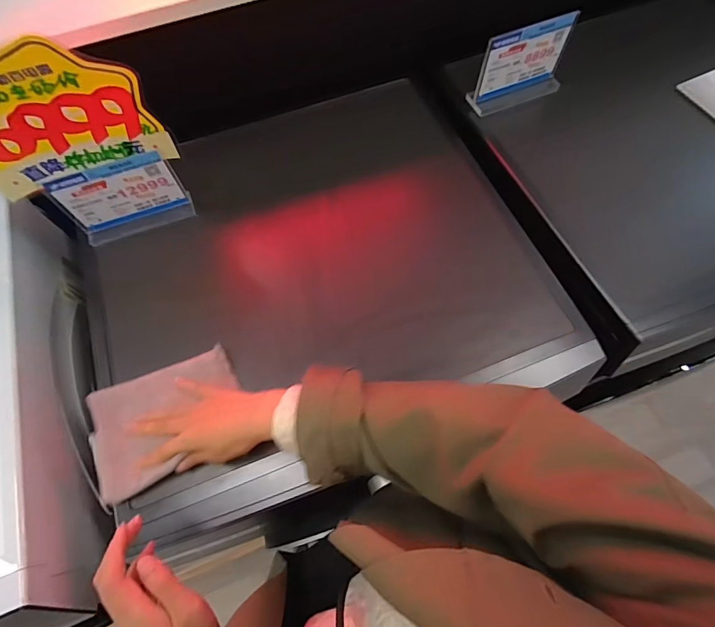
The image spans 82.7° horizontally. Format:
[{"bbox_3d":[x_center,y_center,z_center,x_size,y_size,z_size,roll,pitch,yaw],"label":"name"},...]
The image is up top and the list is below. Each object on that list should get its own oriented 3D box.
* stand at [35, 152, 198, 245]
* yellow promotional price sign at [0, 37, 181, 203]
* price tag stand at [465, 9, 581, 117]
[{"bbox_3d":[-0.320,-0.148,0.549,0.167,0.117,0.023,-22,67,-9],"label":"stand"},{"bbox_3d":[-0.320,-0.200,0.426,0.194,0.166,0.011,-20,74,-8],"label":"yellow promotional price sign"},{"bbox_3d":[0.258,-0.386,0.641,0.157,0.118,0.051,-27,68,-11],"label":"price tag stand"}]

